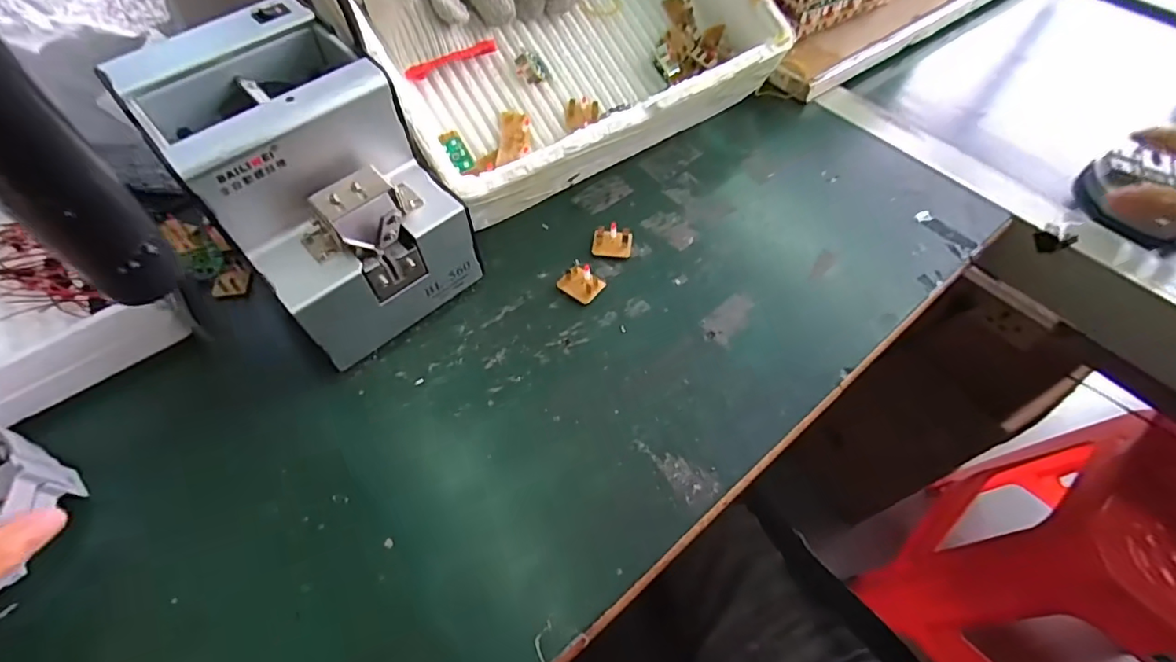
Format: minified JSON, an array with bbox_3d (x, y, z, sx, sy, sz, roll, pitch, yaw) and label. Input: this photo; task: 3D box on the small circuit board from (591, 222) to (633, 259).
[{"bbox_3d":[0.020,-0.072,0.426,0.030,0.011,0.023,7,62,3],"label":"small circuit board"}]

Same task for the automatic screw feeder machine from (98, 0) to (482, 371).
[{"bbox_3d":[-0.177,-0.092,0.362,0.124,0.147,0.182,-36,65,-19],"label":"automatic screw feeder machine"}]

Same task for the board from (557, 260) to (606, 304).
[{"bbox_3d":[-0.005,-0.037,0.406,0.030,0.008,0.025,35,67,17],"label":"board"}]

